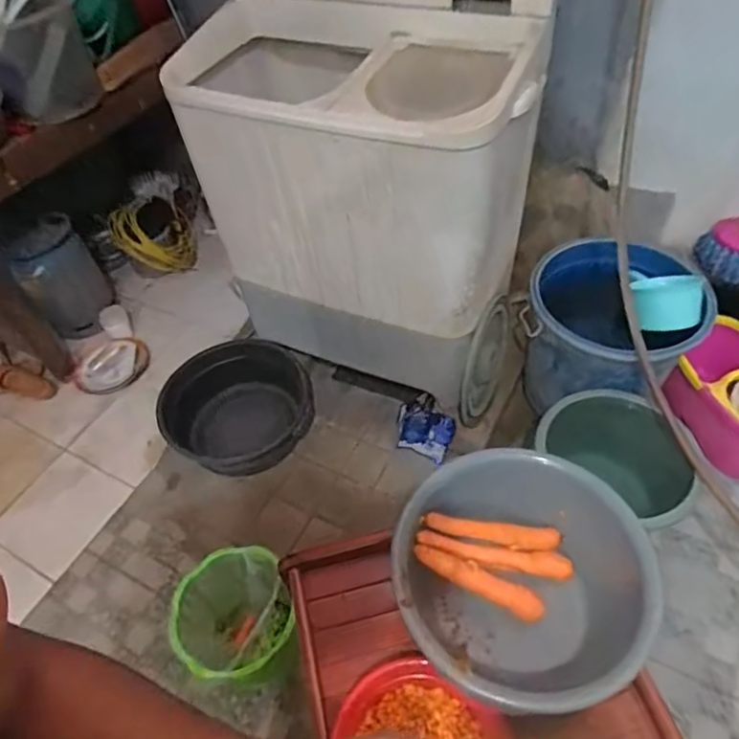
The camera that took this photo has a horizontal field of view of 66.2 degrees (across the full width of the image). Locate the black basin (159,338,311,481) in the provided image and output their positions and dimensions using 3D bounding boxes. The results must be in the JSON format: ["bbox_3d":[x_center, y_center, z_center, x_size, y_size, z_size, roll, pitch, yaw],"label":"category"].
[{"bbox_3d":[-0.370,0.119,1.624,0.420,0.178,0.361,-22,52,-12],"label":"black basin"}]

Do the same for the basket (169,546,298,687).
[{"bbox_3d":[-0.305,0.540,1.226,0.227,0.236,0.245,-3,50,4],"label":"basket"}]

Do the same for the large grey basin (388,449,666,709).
[{"bbox_3d":[0.191,0.274,0.728,0.299,0.158,0.291,-3,50,4],"label":"large grey basin"}]

